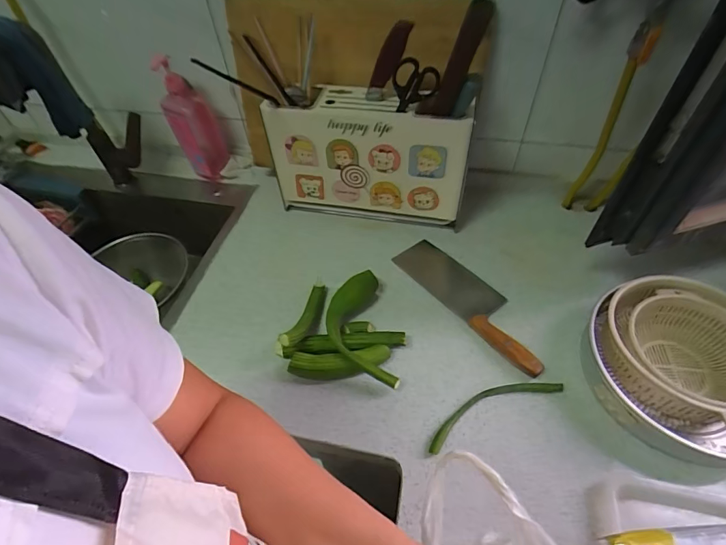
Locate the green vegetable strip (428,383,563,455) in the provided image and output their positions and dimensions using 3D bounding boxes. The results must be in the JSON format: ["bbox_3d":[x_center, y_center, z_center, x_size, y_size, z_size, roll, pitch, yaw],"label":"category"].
[{"bbox_3d":[0.178,0.187,0.549,0.206,0.012,0.044,-20,52,-13],"label":"green vegetable strip"}]

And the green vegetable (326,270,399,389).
[{"bbox_3d":[-0.007,0.091,0.618,0.093,0.046,0.201,-8,50,-3],"label":"green vegetable"}]

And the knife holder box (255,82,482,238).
[{"bbox_3d":[0.010,-0.197,0.730,0.346,0.239,0.086,10,52,12],"label":"knife holder box"}]

